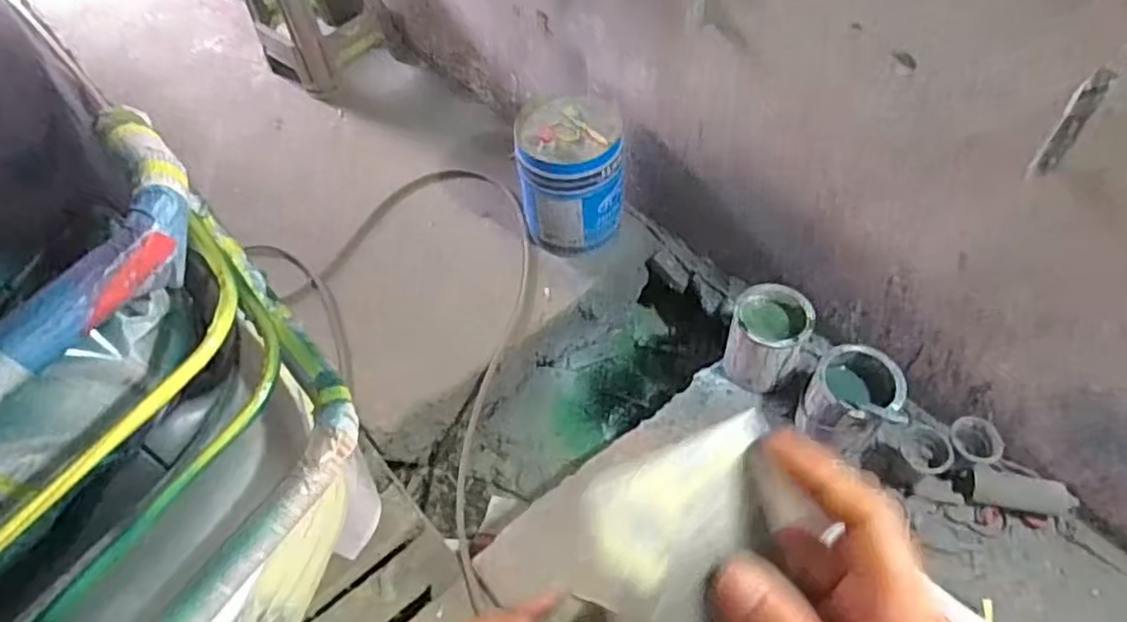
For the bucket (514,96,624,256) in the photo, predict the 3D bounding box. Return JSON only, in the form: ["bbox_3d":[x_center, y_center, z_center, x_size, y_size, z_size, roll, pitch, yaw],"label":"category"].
[{"bbox_3d":[0.023,-0.333,1.759,0.261,0.366,0.254,-2,54,3],"label":"bucket"}]

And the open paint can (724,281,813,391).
[{"bbox_3d":[0.461,0.062,1.518,0.162,0.214,0.180,15,57,15],"label":"open paint can"}]

